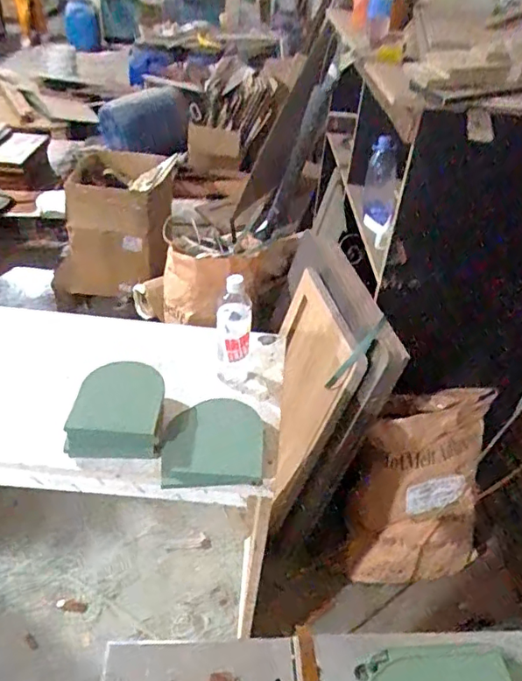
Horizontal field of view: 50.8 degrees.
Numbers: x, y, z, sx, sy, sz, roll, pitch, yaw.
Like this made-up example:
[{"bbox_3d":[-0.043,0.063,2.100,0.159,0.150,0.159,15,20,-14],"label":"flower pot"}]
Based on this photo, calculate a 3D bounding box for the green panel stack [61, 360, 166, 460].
[{"bbox_3d":[-0.249,0.114,0.966,0.151,0.062,0.183,3,38,-4],"label":"green panel stack"}]

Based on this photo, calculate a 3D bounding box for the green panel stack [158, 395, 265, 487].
[{"bbox_3d":[-0.083,0.166,0.954,0.170,0.045,0.181,1,39,-6],"label":"green panel stack"}]

